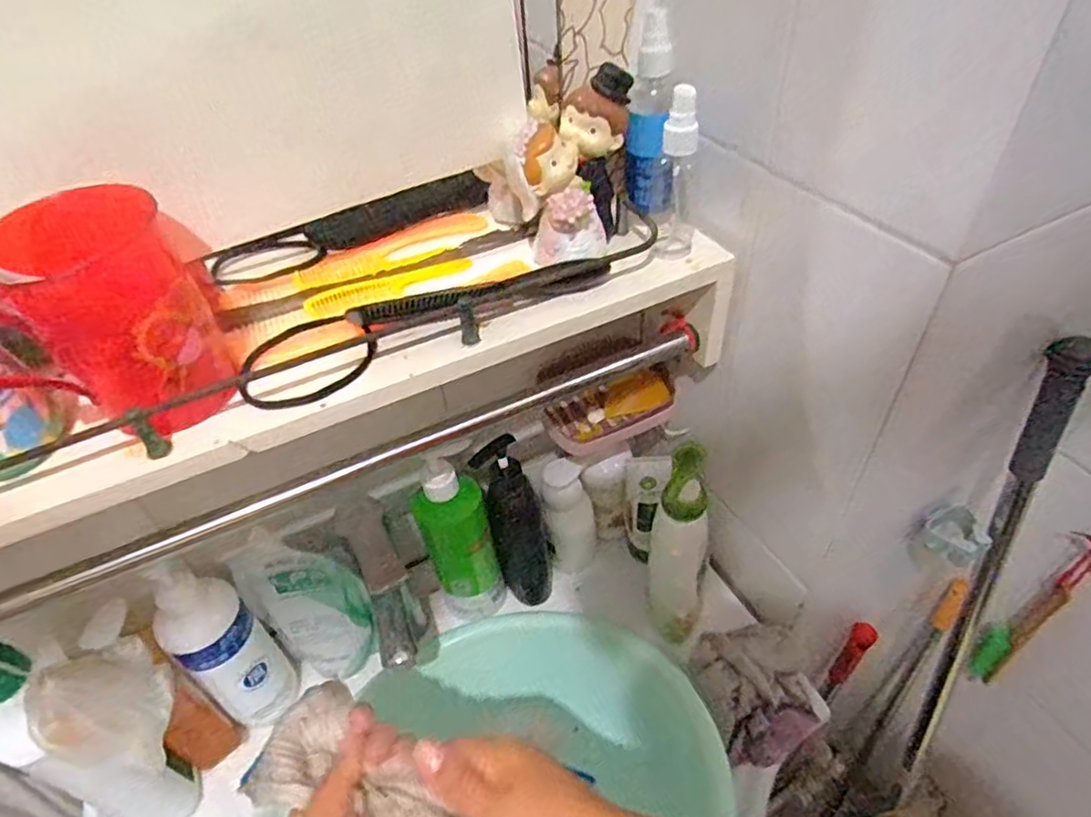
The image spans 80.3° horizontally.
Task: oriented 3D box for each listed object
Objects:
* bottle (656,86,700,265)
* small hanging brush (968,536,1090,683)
[{"bbox_3d":[0.092,-0.159,0.434,0.025,0.110,0.032,9,46,14],"label":"bottle"},{"bbox_3d":[0.559,0.237,0.741,0.012,0.299,0.041,-36,53,-28],"label":"small hanging brush"}]

